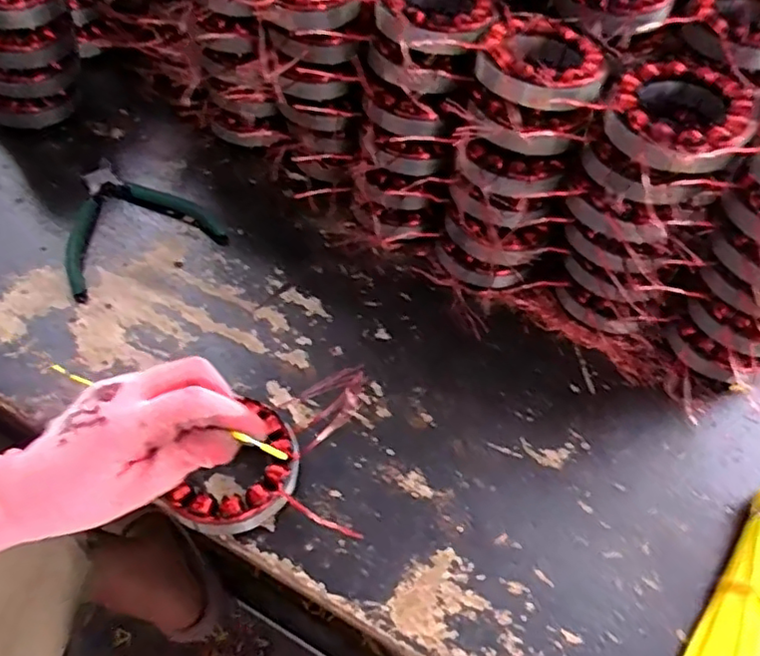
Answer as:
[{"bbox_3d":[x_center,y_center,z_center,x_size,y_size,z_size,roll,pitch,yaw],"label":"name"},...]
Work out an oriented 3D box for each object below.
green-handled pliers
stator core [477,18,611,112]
[{"bbox_3d":[-0.224,-0.096,0.548,0.132,0.021,0.129,-28,61,-21],"label":"green-handled pliers"},{"bbox_3d":[0.116,-0.186,0.435,0.084,0.027,0.102,30,59,14],"label":"stator core"}]

